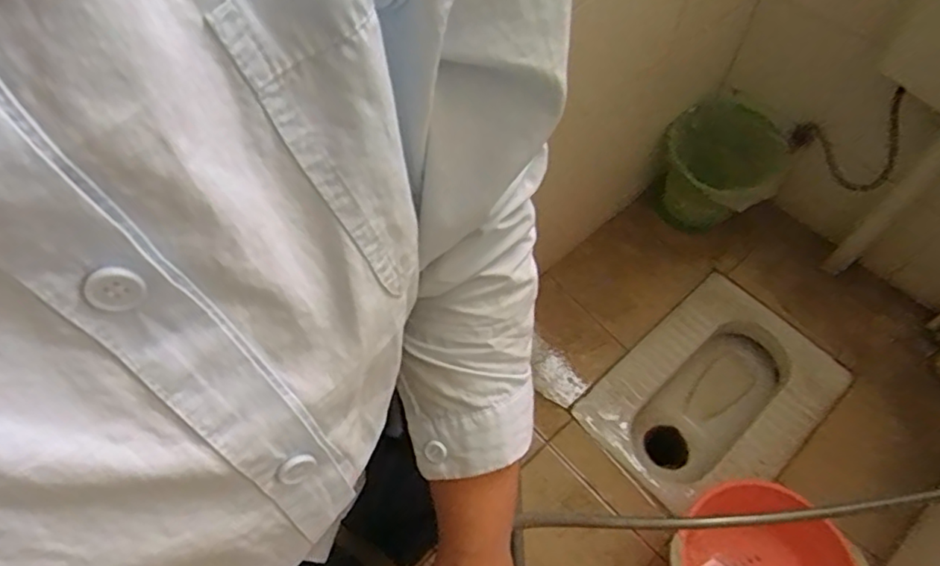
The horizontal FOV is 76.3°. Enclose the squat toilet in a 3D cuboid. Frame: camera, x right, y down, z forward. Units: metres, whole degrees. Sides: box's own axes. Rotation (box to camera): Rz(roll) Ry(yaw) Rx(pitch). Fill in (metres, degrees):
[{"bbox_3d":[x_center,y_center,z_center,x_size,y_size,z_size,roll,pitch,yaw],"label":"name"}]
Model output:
[{"bbox_3d":[0.519,0.272,1.329,0.498,0.190,0.374,-37,65,-21],"label":"squat toilet"}]

